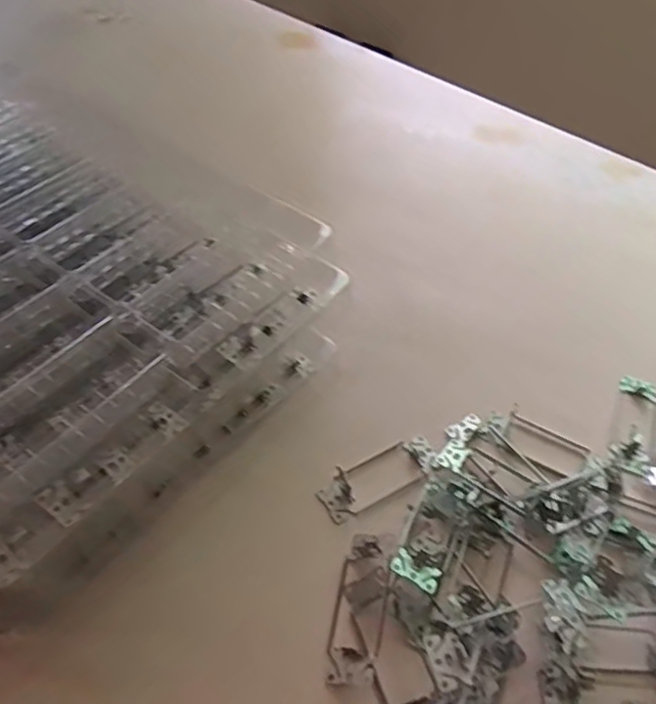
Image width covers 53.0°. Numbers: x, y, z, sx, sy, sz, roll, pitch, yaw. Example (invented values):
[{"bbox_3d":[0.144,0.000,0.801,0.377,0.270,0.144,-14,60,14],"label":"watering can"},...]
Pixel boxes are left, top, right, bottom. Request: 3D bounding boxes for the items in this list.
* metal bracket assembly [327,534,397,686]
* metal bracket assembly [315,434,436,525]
[{"bbox_3d":[0.025,0.174,0.457,0.037,0.021,0.107,12,50,5],"label":"metal bracket assembly"},{"bbox_3d":[0.043,0.098,0.534,0.108,0.013,0.038,-23,55,-22],"label":"metal bracket assembly"}]

